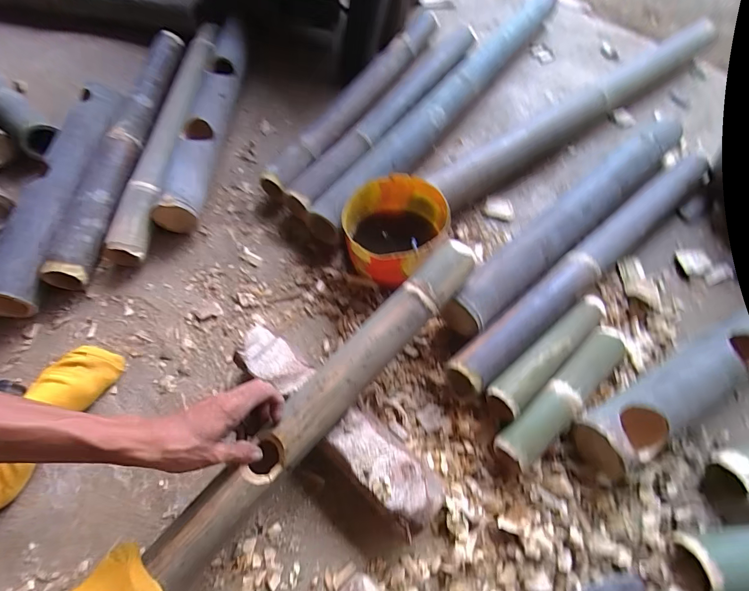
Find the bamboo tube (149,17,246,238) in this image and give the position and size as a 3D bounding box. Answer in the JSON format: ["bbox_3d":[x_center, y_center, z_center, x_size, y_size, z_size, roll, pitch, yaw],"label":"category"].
[{"bbox_3d":[-0.326,-0.375,0.771,0.083,0.070,0.577,0,60,-1],"label":"bamboo tube"}]

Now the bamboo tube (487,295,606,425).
[{"bbox_3d":[0.232,0.073,0.500,0.228,0.042,0.043,-38,67,-20],"label":"bamboo tube"}]

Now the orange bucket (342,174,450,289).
[{"bbox_3d":[0.029,-0.090,0.572,0.141,0.096,0.155,0,60,0],"label":"orange bucket"}]

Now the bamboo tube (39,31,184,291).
[{"bbox_3d":[-0.462,-0.293,0.720,0.073,0.069,0.630,-1,61,1],"label":"bamboo tube"}]

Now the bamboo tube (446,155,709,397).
[{"bbox_3d":[0.328,-0.054,0.575,0.583,0.060,0.057,-36,67,-19],"label":"bamboo tube"}]

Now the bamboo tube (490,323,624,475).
[{"bbox_3d":[0.240,0.122,0.477,0.233,0.036,0.044,-37,67,-19],"label":"bamboo tube"}]

